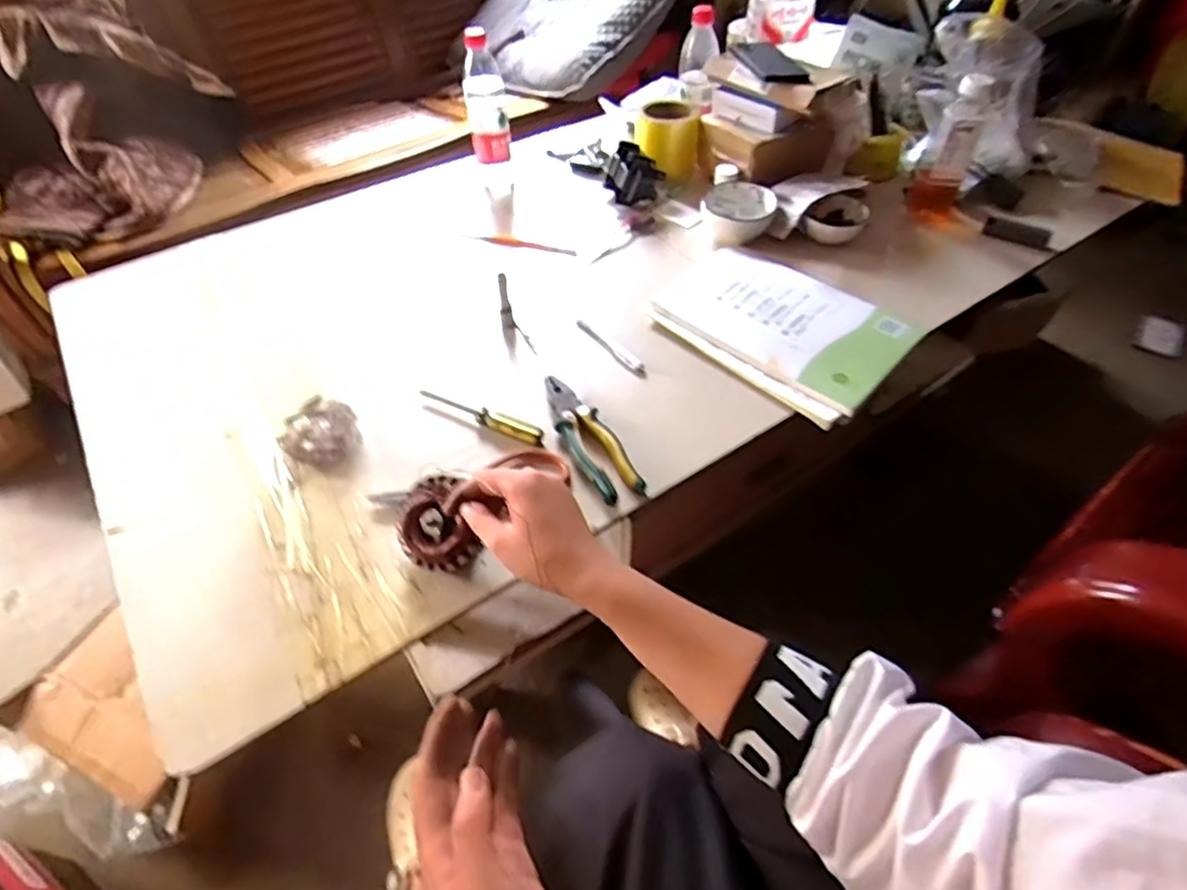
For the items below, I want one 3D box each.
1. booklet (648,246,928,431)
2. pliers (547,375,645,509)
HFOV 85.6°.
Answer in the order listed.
[{"bbox_3d":[0.240,-0.162,0.830,0.303,0.026,0.220,35,59,26],"label":"booklet"},{"bbox_3d":[-0.007,-0.010,0.715,0.052,0.026,0.182,-24,54,-18],"label":"pliers"}]

